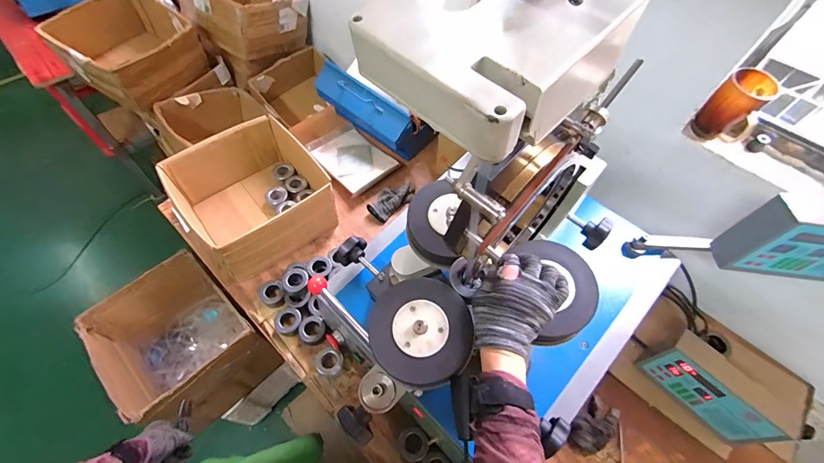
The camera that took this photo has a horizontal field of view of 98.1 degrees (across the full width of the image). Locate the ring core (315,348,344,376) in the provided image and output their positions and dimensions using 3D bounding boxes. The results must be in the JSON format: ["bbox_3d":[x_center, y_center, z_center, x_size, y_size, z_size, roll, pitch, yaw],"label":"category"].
[{"bbox_3d":[-0.186,0.296,0.806,0.061,0.030,0.062,1,58,-2],"label":"ring core"}]

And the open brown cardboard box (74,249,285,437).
[{"bbox_3d":[-0.602,0.312,0.981,0.325,0.318,0.283,39,64,20],"label":"open brown cardboard box"}]

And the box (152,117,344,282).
[{"bbox_3d":[-0.409,-0.091,0.964,0.349,0.193,0.329,-36,66,-23],"label":"box"}]

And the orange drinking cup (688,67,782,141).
[{"bbox_3d":[0.608,-0.225,0.676,0.074,0.115,0.089,-32,65,-21],"label":"orange drinking cup"}]

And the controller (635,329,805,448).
[{"bbox_3d":[0.633,0.332,0.763,0.228,0.151,0.075,41,64,20],"label":"controller"}]

